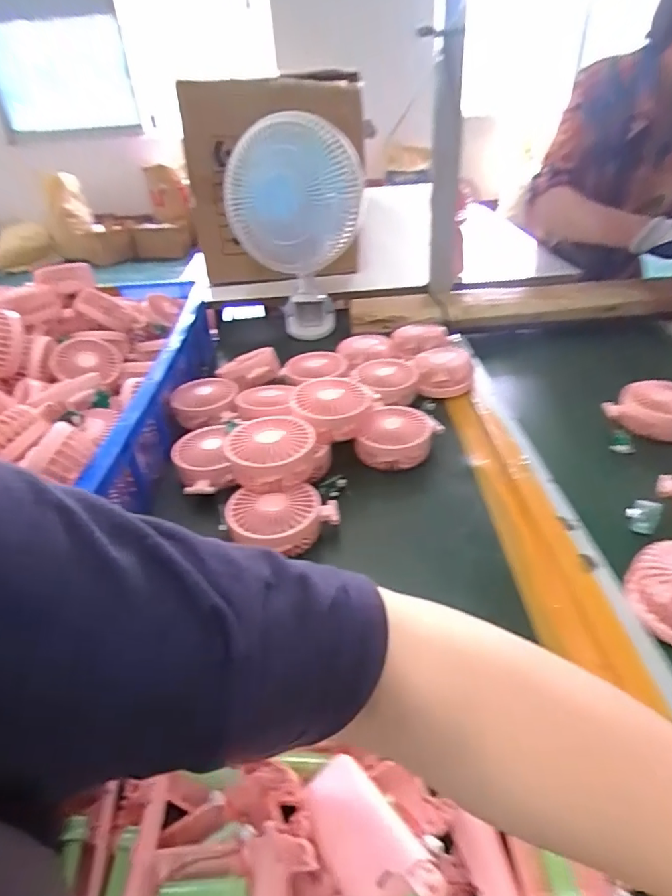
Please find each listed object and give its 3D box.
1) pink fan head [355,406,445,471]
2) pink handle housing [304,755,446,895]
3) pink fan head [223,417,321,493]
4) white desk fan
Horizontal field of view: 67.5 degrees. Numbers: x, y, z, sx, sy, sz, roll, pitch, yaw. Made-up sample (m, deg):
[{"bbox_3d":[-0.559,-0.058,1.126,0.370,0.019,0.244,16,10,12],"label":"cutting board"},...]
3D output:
[{"bbox_3d":[0.077,-0.010,0.608,0.076,0.049,0.095,18,40,28],"label":"pink fan head"},{"bbox_3d":[0.013,0.208,0.267,0.040,0.015,0.094,-24,17,-23],"label":"pink handle housing"},{"bbox_3d":[-0.064,0.009,0.533,0.094,0.056,0.094,-9,35,-8],"label":"pink fan head"},{"bbox_3d":[-0.075,-0.383,0.903,0.219,0.340,0.224,-9,35,-7],"label":"white desk fan"}]

